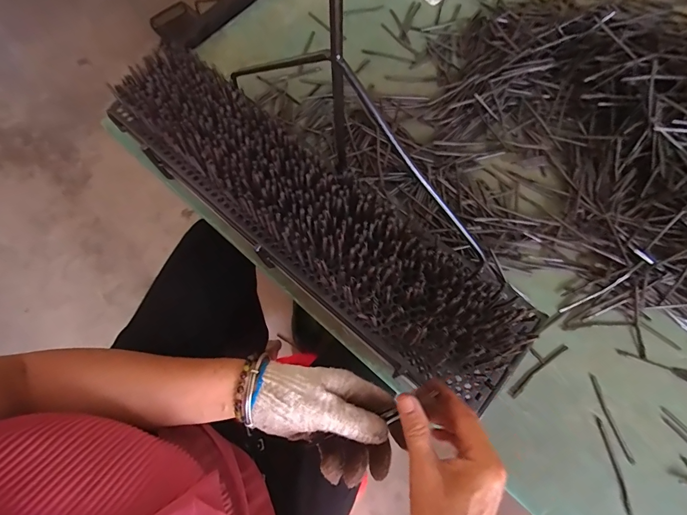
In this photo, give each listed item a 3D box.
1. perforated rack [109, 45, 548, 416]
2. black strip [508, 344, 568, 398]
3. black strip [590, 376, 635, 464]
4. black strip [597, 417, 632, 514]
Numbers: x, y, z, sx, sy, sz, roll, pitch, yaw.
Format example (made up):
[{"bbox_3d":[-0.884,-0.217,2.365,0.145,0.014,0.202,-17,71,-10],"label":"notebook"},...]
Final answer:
[{"bbox_3d":[-0.053,-0.052,0.446,0.584,0.122,0.146,39,76,14],"label":"perforated rack"},{"bbox_3d":[0.238,0.136,0.427,0.096,0.004,0.011,-37,73,-10],"label":"black strip"},{"bbox_3d":[0.313,0.187,0.412,0.006,0.006,0.096,-13,71,-2],"label":"black strip"},{"bbox_3d":[0.305,0.233,0.394,0.008,0.009,0.094,-4,71,1],"label":"black strip"}]

